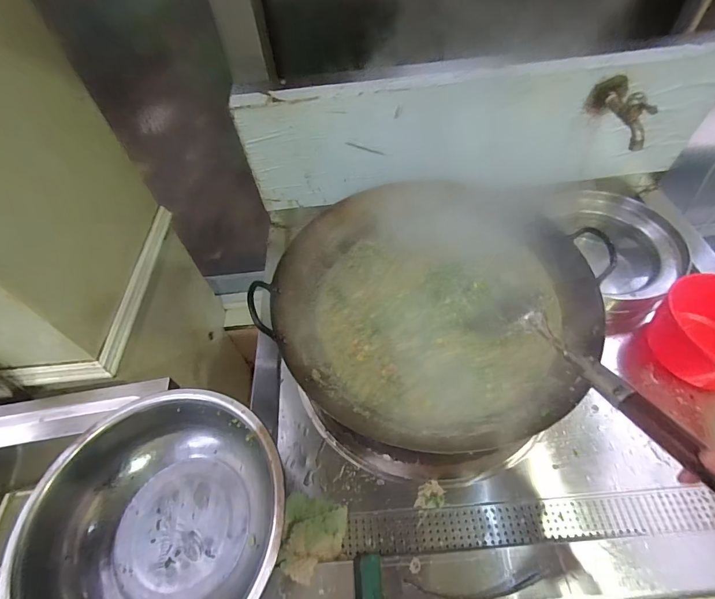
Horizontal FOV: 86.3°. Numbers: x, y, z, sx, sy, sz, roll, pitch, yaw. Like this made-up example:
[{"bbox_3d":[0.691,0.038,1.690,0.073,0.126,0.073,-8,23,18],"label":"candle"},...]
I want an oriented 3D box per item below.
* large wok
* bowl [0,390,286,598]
[{"bbox_3d":[0.103,0.001,0.594,0.453,0.110,0.427,-2,54,3],"label":"large wok"},{"bbox_3d":[-0.255,0.306,0.513,0.320,0.114,0.323,-2,54,3],"label":"bowl"}]

